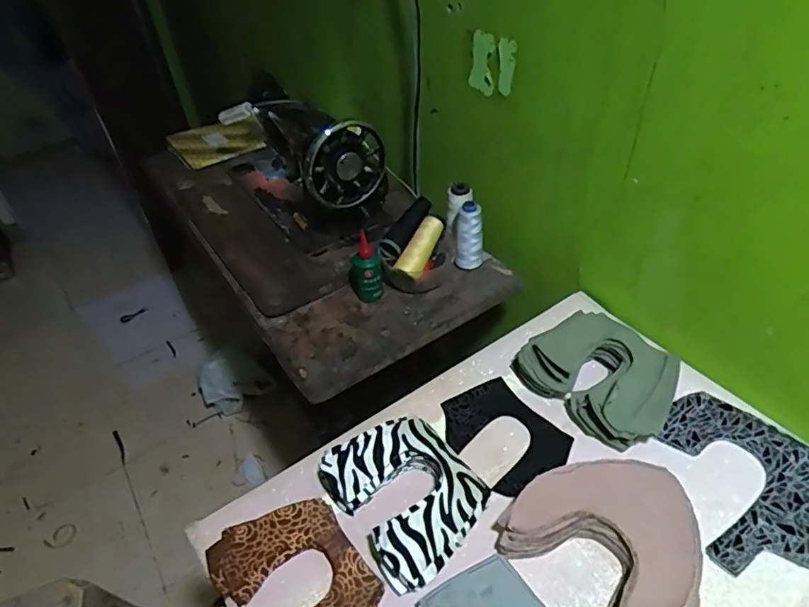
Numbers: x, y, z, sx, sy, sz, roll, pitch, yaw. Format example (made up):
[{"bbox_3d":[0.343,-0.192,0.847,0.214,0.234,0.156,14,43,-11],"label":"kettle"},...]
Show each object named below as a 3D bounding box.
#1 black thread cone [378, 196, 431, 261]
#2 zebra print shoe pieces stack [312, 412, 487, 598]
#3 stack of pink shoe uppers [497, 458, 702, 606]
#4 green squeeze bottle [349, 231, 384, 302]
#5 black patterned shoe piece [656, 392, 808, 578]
[{"bbox_3d":[0.002,-0.120,0.860,0.035,0.037,0.116,28,75,33],"label":"black thread cone"},{"bbox_3d":[0.003,0.204,0.582,0.132,0.049,0.161,-29,46,-22],"label":"zebra print shoe pieces stack"},{"bbox_3d":[0.208,0.234,0.539,0.172,0.032,0.175,-35,49,-27],"label":"stack of pink shoe uppers"},{"bbox_3d":[-0.061,-0.051,0.829,0.049,0.110,0.041,-9,43,-5],"label":"green squeeze bottle"},{"bbox_3d":[0.359,0.194,0.585,0.172,0.007,0.186,31,58,33],"label":"black patterned shoe piece"}]

